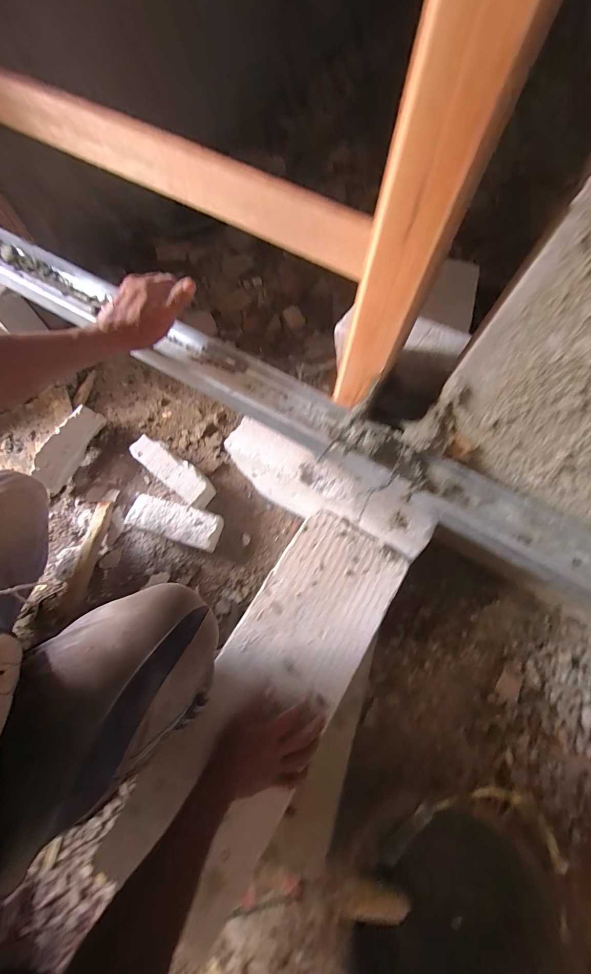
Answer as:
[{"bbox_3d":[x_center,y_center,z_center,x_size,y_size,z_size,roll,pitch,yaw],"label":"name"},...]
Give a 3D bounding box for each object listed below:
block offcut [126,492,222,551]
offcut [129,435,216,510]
[{"bbox_3d":[-0.255,0.076,0.745,0.200,0.052,0.075,17,71,4],"label":"block offcut"},{"bbox_3d":[-0.263,-0.029,0.760,0.195,0.073,0.065,38,74,11],"label":"offcut"}]

